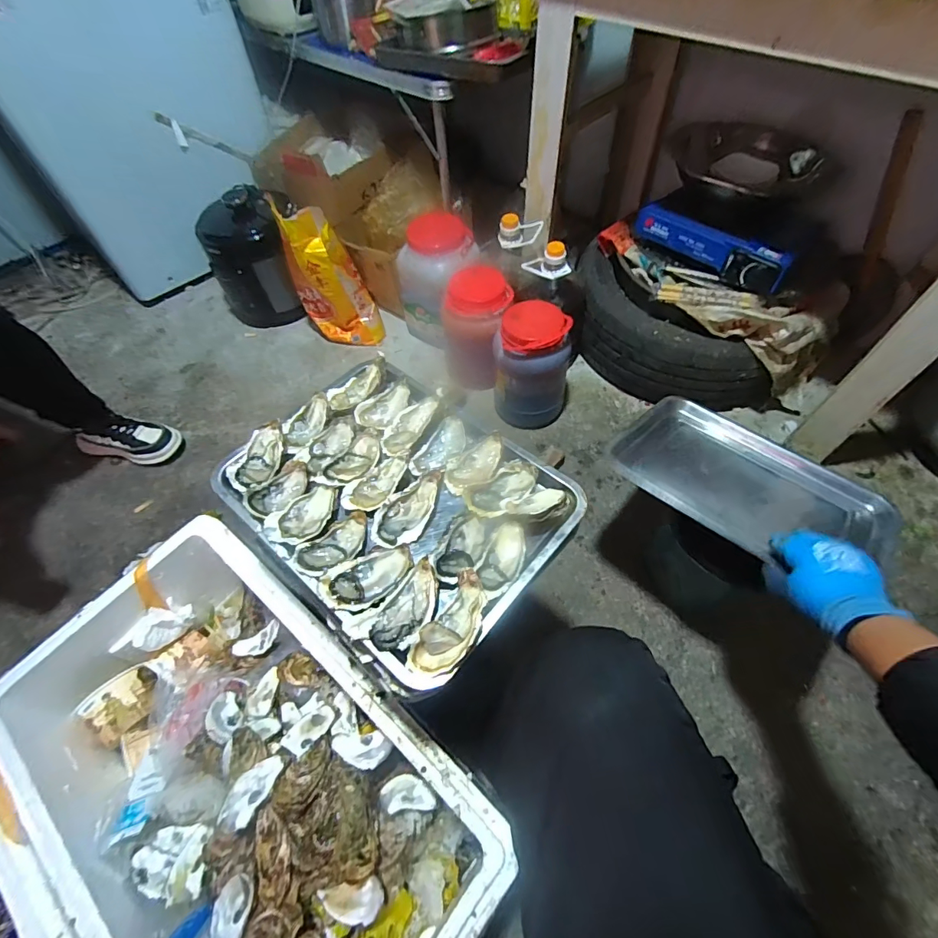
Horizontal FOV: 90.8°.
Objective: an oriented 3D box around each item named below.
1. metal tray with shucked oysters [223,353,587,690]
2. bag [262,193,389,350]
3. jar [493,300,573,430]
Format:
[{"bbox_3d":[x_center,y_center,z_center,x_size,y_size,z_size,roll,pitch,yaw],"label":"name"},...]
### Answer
[{"bbox_3d":[-0.090,0.029,0.560,0.384,0.043,0.295,35,65,23],"label":"metal tray with shucked oysters"},{"bbox_3d":[-0.366,-0.503,1.253,0.195,0.372,0.164,-22,58,-11],"label":"bag"},{"bbox_3d":[0.150,-0.238,1.096,0.169,0.280,0.151,7,58,8],"label":"jar"}]

